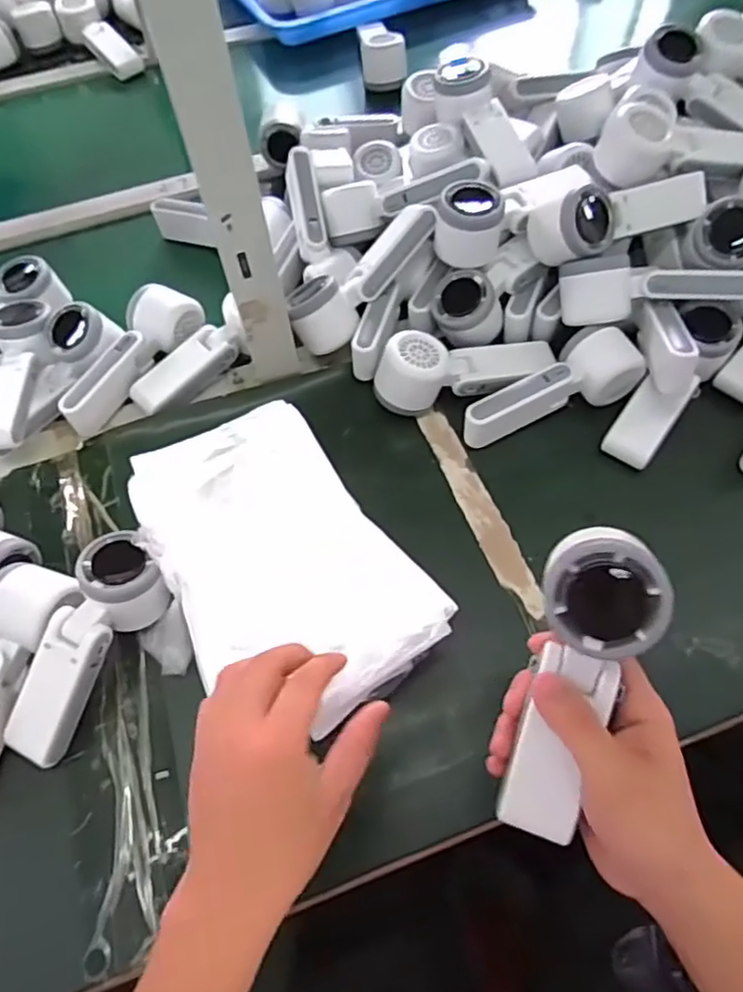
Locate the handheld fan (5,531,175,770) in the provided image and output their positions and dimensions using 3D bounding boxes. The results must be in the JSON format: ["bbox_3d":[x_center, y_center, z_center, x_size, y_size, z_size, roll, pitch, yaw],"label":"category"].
[{"bbox_3d":[-0.201,0.106,0.459,0.057,0.042,0.161,22,79,16],"label":"handheld fan"}]

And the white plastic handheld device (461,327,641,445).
[{"bbox_3d":[0.154,-0.096,0.568,0.164,0.051,0.058,-19,60,-8],"label":"white plastic handheld device"}]

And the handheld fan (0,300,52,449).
[{"bbox_3d":[-0.332,-0.114,0.604,0.071,0.047,0.176,-11,59,-3],"label":"handheld fan"}]

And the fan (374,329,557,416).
[{"bbox_3d":[0.085,-0.116,0.578,0.163,0.065,0.047,-11,59,-3],"label":"fan"}]

